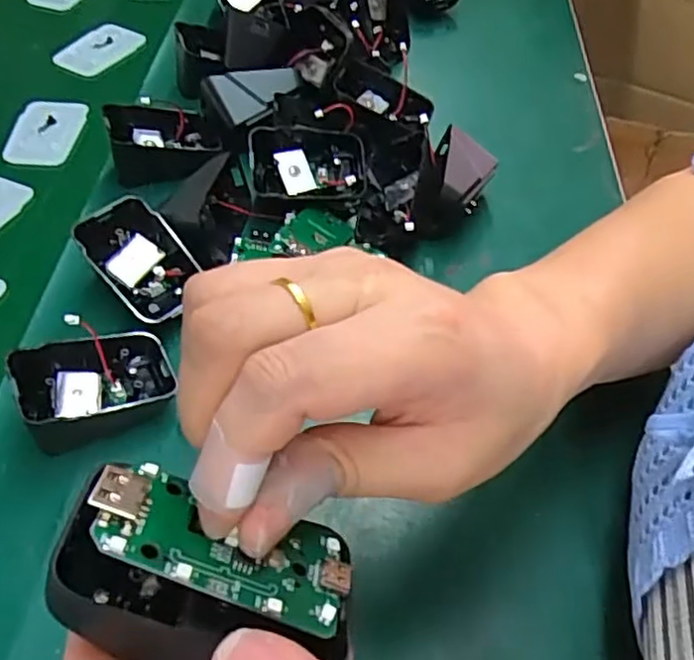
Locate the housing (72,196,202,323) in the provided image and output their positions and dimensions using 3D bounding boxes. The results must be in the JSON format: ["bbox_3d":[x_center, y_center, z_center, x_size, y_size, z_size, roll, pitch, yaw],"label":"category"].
[{"bbox_3d":[-0.109,-0.038,0.355,0.043,0.022,0.064,-38,84,-8],"label":"housing"}]

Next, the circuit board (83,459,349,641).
[{"bbox_3d":[-0.029,0.050,0.160,0.062,0.005,0.029,25,25,-9],"label":"circuit board"}]

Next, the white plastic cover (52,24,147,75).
[{"bbox_3d":[-0.197,-0.224,0.530,0.035,0.006,0.064,39,65,5],"label":"white plastic cover"}]

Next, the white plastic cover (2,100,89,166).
[{"bbox_3d":[-0.208,-0.138,0.463,0.043,0.005,0.065,5,52,0],"label":"white plastic cover"}]

